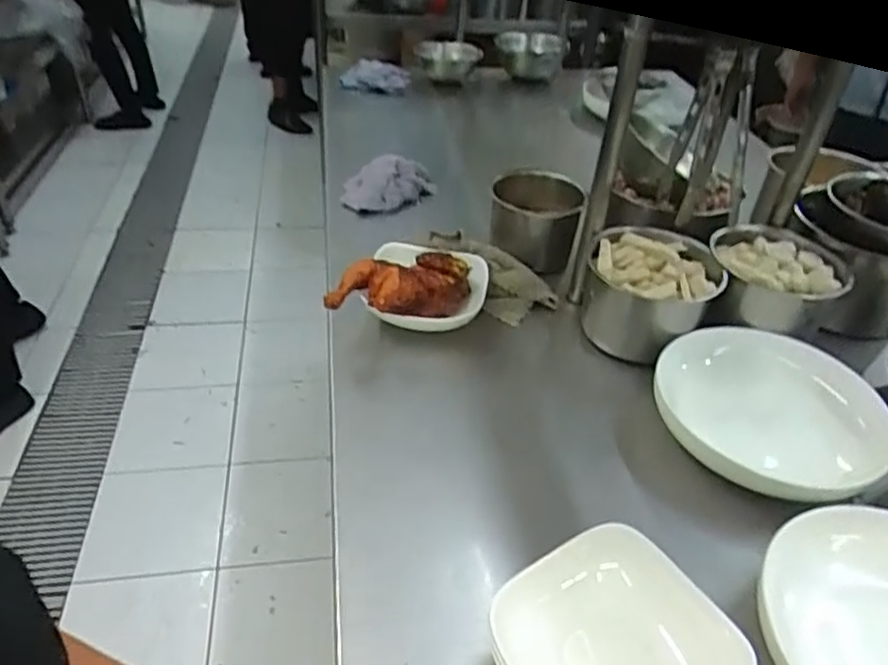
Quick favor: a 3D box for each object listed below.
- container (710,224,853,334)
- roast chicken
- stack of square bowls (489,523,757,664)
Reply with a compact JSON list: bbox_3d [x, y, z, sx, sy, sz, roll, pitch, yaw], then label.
[{"bbox_3d":[0.405,-0.063,0.835,0.153,0.089,0.155,20,42,19],"label":"container"},{"bbox_3d":[-0.049,-0.052,0.800,0.193,0.048,0.088,-7,39,-34],"label":"roast chicken"},{"bbox_3d":[0.117,0.221,0.469,0.130,0.062,0.144,-21,45,-27],"label":"stack of square bowls"}]

